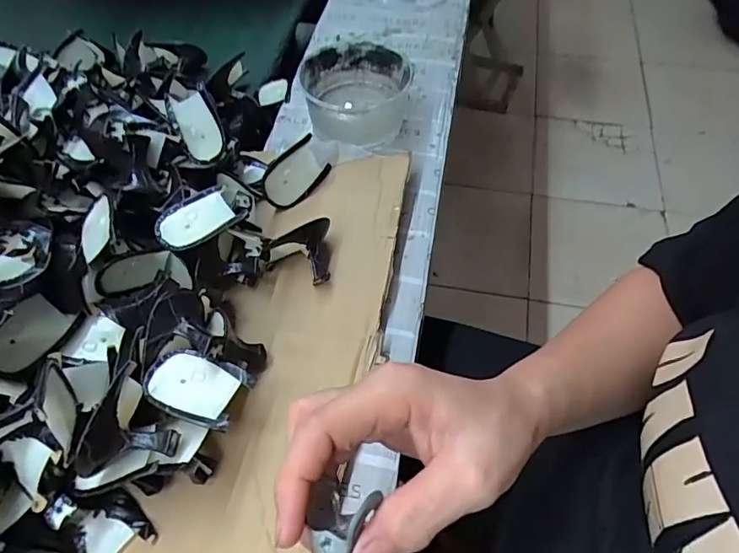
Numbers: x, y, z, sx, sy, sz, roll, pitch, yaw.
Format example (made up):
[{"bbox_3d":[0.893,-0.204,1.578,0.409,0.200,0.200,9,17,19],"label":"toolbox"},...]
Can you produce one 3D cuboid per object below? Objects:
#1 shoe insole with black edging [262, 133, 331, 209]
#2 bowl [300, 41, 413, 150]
[{"bbox_3d":[-0.070,-0.096,0.486,0.068,0.046,0.010,-45,41,-12],"label":"shoe insole with black edging"},{"bbox_3d":[-0.015,-0.188,0.534,0.108,0.049,0.107,0,56,1],"label":"bowl"}]

